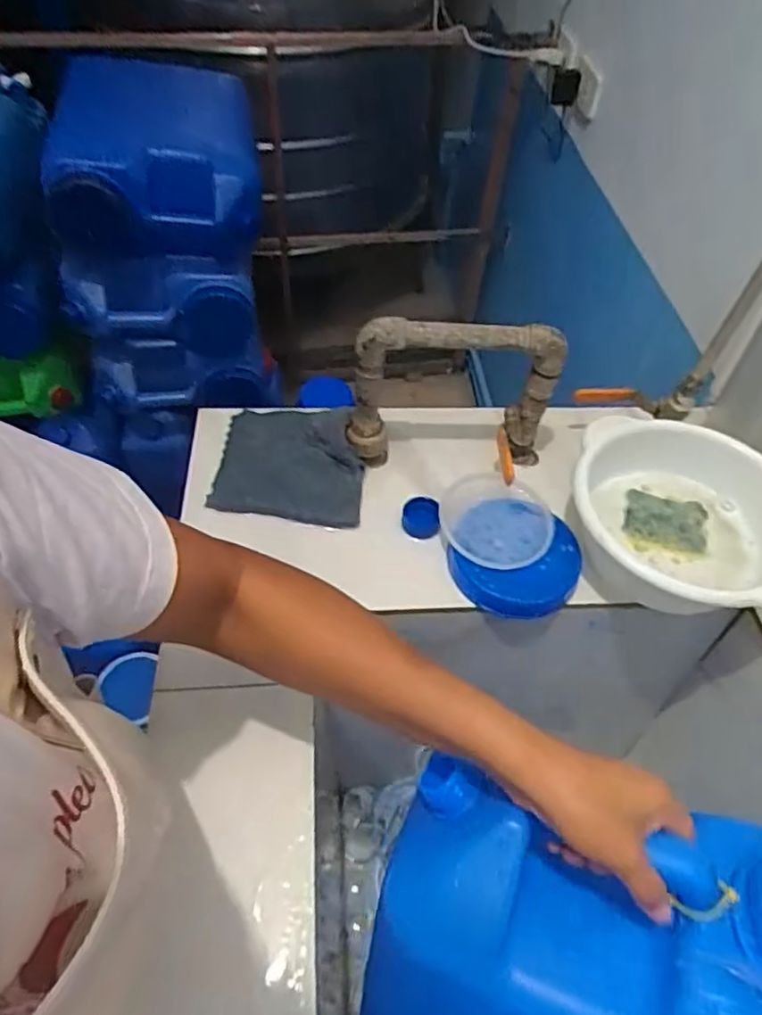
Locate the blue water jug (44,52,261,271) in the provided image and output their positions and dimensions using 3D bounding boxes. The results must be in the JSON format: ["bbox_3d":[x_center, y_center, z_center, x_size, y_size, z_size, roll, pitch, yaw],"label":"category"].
[{"bbox_3d":[-0.381,-0.621,1.131,0.305,0.168,0.427,-4,51,-7],"label":"blue water jug"}]

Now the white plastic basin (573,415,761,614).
[{"bbox_3d":[0.275,0.021,0.604,0.197,0.090,0.190,2,51,-2],"label":"white plastic basin"}]

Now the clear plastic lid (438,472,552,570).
[{"bbox_3d":[0.111,0.015,0.625,0.102,0.028,0.104,2,51,-2],"label":"clear plastic lid"}]

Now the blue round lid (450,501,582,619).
[{"bbox_3d":[0.125,0.045,0.608,0.115,0.022,0.116,2,51,-2],"label":"blue round lid"}]

